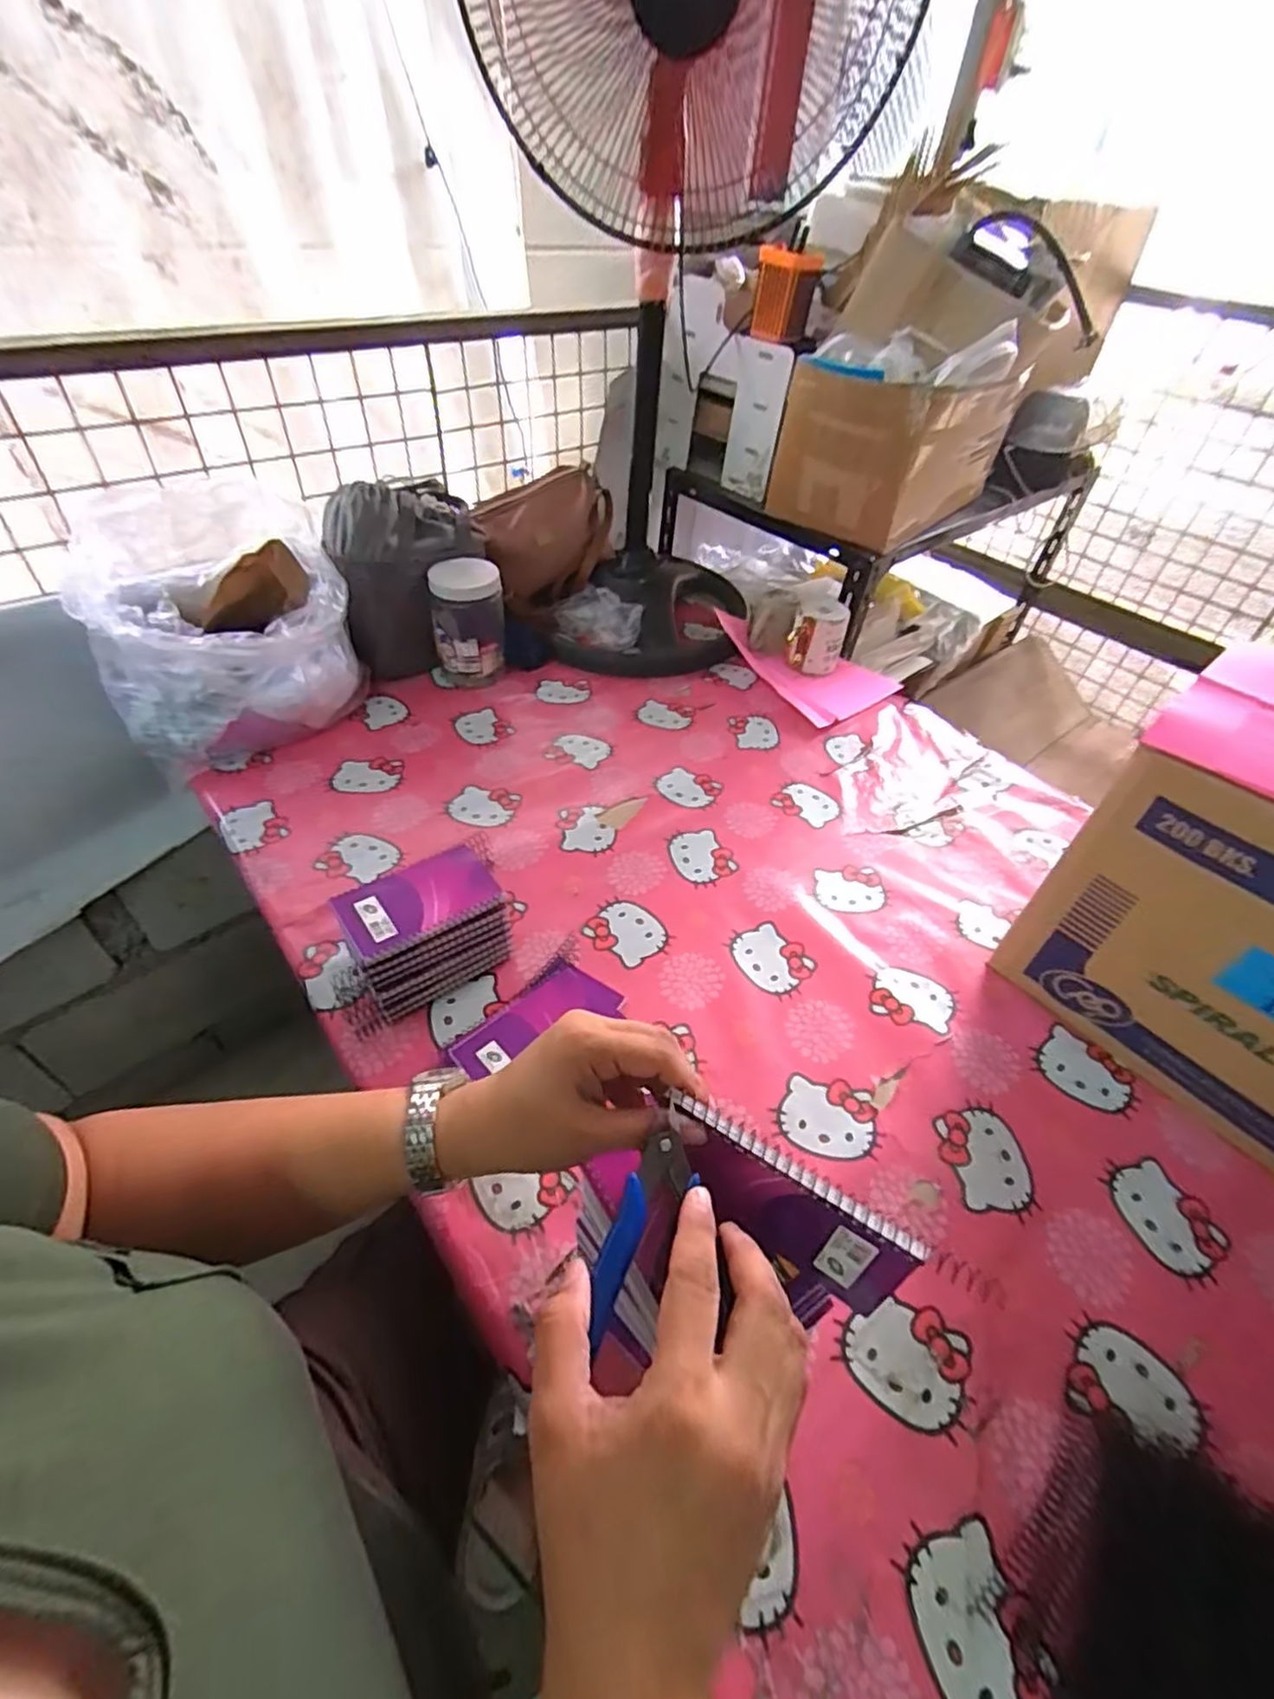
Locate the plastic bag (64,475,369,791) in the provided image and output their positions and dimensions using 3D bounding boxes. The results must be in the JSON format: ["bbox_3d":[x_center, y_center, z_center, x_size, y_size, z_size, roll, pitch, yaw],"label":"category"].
[{"bbox_3d":[-0.527,-0.290,0.866,0.291,0.263,0.234,-19,50,-22],"label":"plastic bag"}]

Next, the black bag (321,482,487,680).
[{"bbox_3d":[-0.322,-0.384,0.986,0.210,0.248,0.107,-27,53,-27],"label":"black bag"}]

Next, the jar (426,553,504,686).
[{"bbox_3d":[-0.248,-0.330,1.001,0.099,0.159,0.082,-8,47,-12],"label":"jar"}]

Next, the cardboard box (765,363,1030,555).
[{"bbox_3d":[0.400,-0.644,1.082,0.326,0.203,0.238,-33,56,-31],"label":"cardboard box"}]

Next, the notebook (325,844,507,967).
[{"bbox_3d":[-0.195,0.046,0.612,0.132,0.015,0.081,-22,51,-24],"label":"notebook"}]

